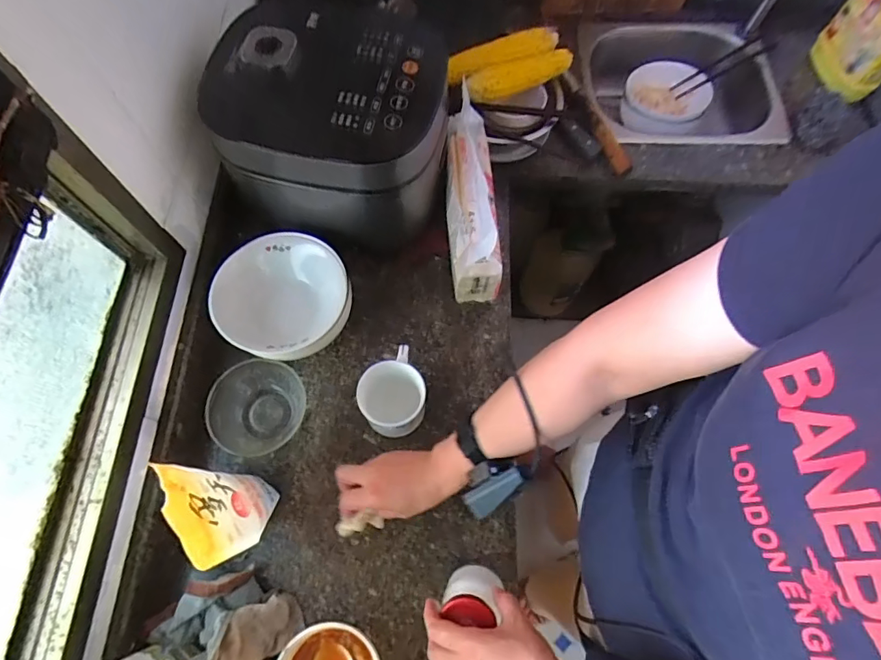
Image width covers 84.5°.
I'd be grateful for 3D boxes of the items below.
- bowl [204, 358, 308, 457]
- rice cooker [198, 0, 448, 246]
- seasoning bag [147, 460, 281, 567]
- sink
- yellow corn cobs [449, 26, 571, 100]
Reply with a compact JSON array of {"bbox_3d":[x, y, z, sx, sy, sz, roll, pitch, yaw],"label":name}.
[{"bbox_3d":[-0.239,0.102,0.632,0.107,0.058,0.115,0,69,-1],"label":"bowl"},{"bbox_3d":[-0.132,-0.275,0.649,0.261,0.215,0.238,9,69,3],"label":"rice cooker"},{"bbox_3d":[-0.228,0.189,0.530,0.049,0.189,0.109,-37,74,-14],"label":"seasoning bag"},{"bbox_3d":[0.459,-0.461,0.967,0.338,0.135,0.332,-4,69,-3],"label":"sink"},{"bbox_3d":[0.113,-0.421,0.769,0.202,0.038,0.094,-30,72,-12],"label":"yellow corn cobs"}]

